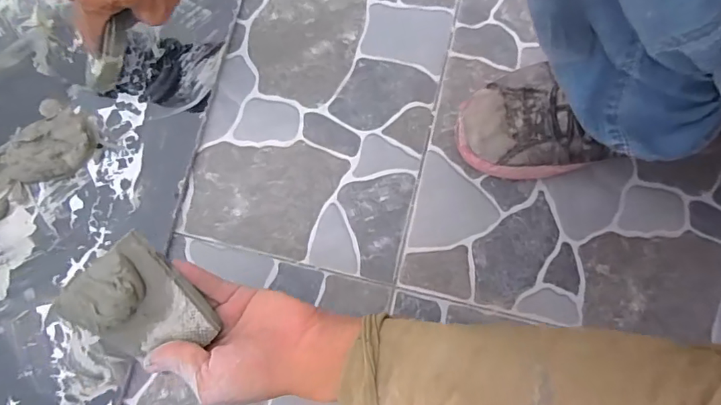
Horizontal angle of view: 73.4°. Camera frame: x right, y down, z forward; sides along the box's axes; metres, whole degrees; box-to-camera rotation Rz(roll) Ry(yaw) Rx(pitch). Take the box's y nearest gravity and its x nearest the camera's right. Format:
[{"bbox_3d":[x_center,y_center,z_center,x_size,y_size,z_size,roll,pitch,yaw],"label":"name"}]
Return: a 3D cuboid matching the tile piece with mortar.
[{"bbox_3d":[-0.158,0.078,0.346,0.075,0.017,0.092,-41,110,0],"label":"tile piece with mortar"}]

